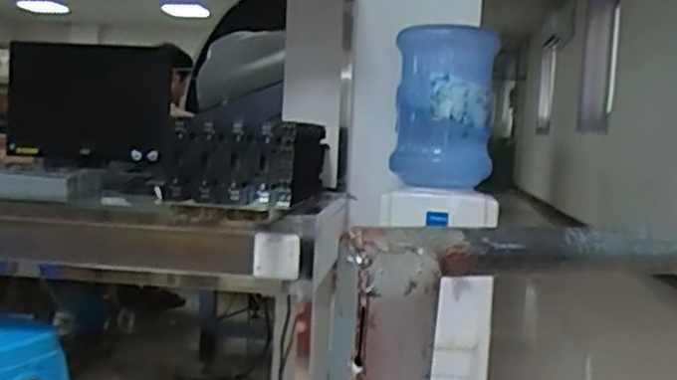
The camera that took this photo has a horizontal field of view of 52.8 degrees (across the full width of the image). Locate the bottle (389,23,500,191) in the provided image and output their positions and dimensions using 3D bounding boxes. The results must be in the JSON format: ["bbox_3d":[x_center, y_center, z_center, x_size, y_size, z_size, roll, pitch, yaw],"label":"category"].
[{"bbox_3d":[0.275,-0.208,1.753,0.236,0.383,0.228,5,7,17],"label":"bottle"}]

